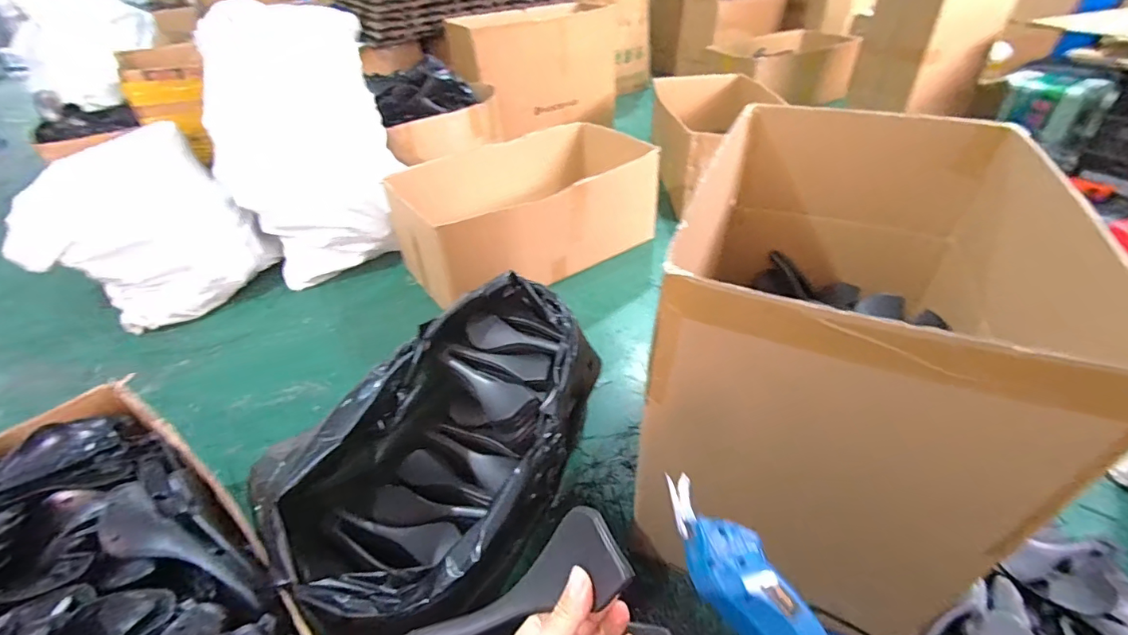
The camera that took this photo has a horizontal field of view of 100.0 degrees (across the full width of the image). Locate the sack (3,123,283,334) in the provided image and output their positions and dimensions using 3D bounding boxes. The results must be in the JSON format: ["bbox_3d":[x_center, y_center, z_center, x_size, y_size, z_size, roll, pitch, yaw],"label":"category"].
[{"bbox_3d":[-1.219,-0.238,1.395,0.368,0.440,0.487,16,43,23],"label":"sack"}]

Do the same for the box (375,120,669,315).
[{"bbox_3d":[-0.132,-0.360,1.551,0.781,0.274,0.498,-21,42,-21],"label":"box"}]

